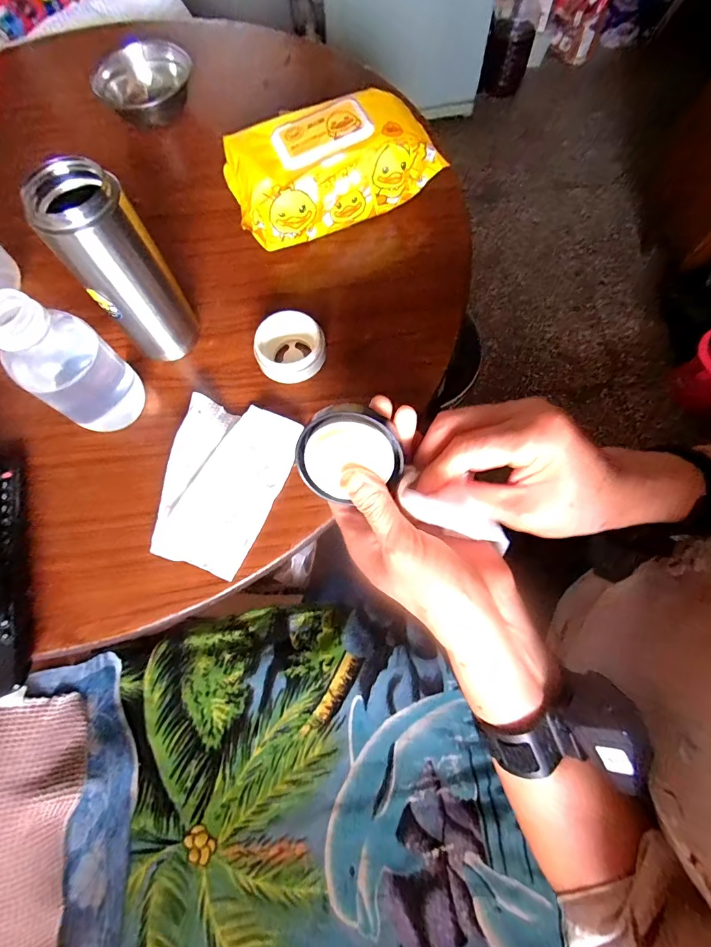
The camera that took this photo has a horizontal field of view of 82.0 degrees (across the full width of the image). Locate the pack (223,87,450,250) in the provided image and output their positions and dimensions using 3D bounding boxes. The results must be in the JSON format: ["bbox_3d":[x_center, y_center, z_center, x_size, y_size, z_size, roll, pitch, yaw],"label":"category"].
[{"bbox_3d":[-0.028,-0.330,0.446,0.212,0.086,0.108,-22,71,-6],"label":"pack"}]

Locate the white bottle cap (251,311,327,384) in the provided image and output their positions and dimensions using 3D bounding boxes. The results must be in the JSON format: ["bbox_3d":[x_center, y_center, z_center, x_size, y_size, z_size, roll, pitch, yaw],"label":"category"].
[{"bbox_3d":[-0.062,-0.116,0.391,0.063,0.036,0.063,-1,70,2],"label":"white bottle cap"}]

